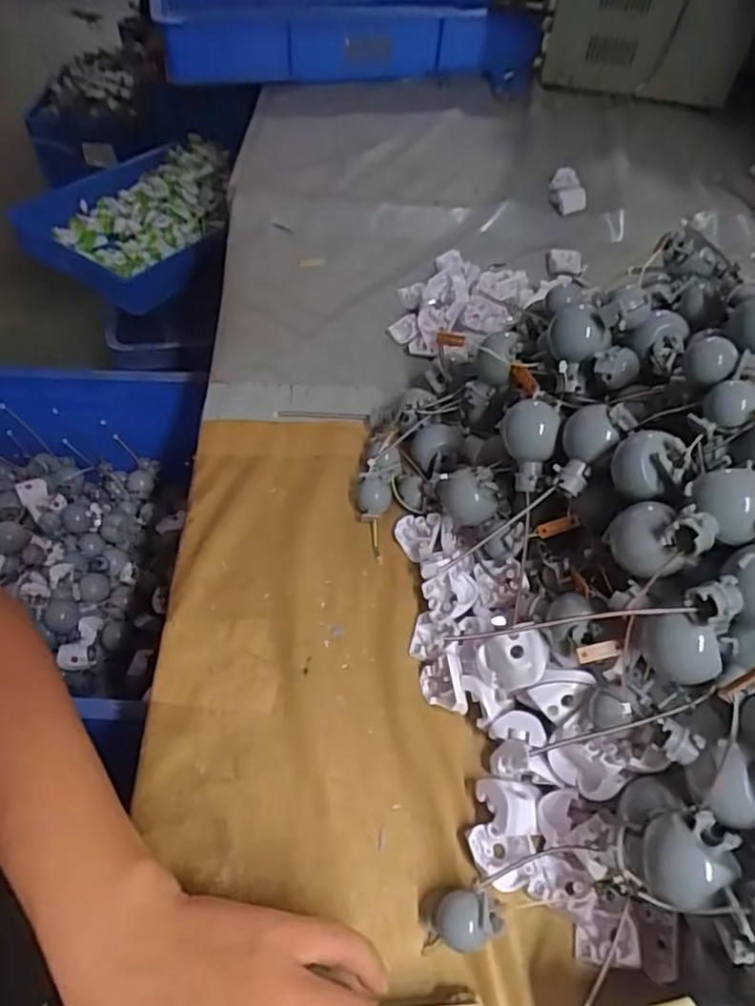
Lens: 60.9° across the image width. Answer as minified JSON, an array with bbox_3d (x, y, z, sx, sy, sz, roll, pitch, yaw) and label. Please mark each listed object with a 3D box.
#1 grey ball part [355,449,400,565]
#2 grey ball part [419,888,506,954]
[{"bbox_3d":[-0.002,-0.001,0.447,0.026,0.018,0.083,6,53,4],"label":"grey ball part"},{"bbox_3d":[0.039,0.196,0.301,0.035,0.029,0.024,6,53,4],"label":"grey ball part"}]

